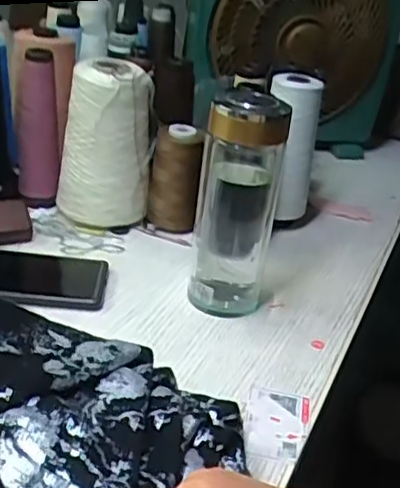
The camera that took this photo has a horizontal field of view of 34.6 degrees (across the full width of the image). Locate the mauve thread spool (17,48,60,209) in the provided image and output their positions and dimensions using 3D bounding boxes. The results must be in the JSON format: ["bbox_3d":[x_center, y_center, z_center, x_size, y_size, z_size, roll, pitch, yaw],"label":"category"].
[{"bbox_3d":[-0.174,-0.126,0.692,0.043,0.164,0.043,-2,31,-17],"label":"mauve thread spool"}]

